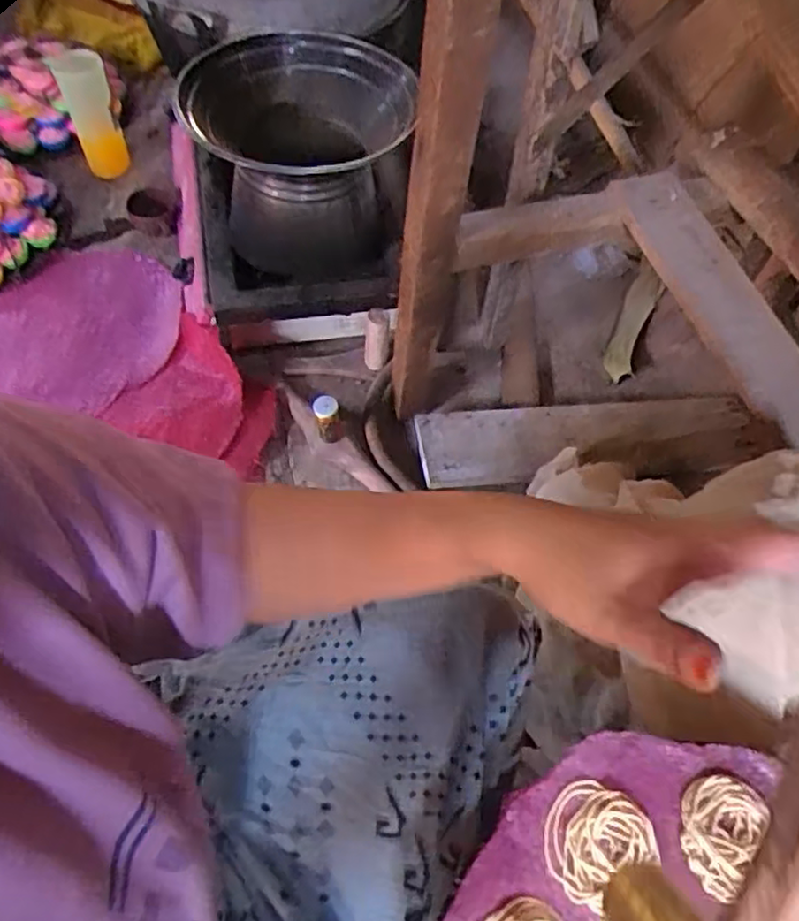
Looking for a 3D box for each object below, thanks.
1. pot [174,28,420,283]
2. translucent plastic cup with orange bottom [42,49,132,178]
[{"bbox_3d":[-0.134,-0.411,0.986,0.293,0.253,0.295,2,57,-3],"label":"pot"},{"bbox_3d":[-0.566,-0.636,1.259,0.082,0.202,0.074,-21,30,-16],"label":"translucent plastic cup with orange bottom"}]

